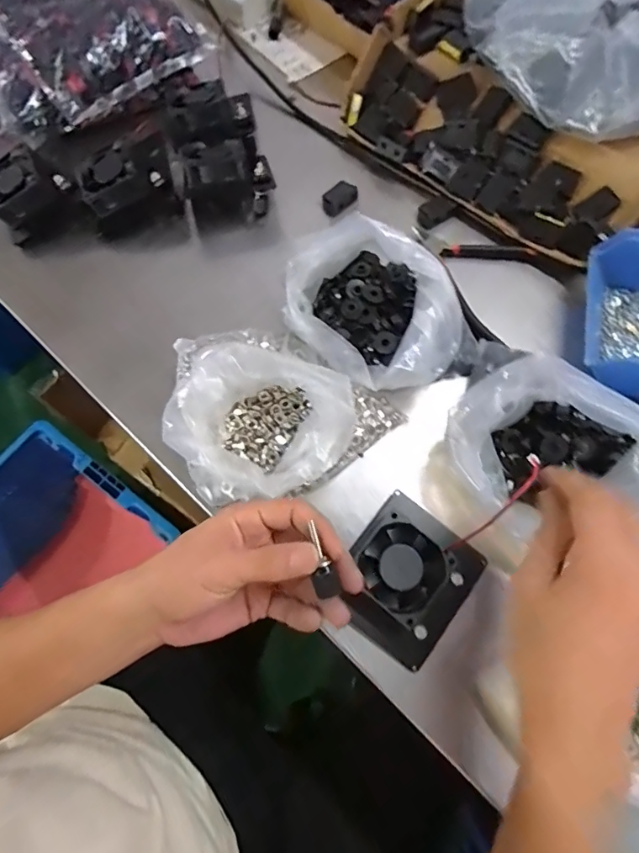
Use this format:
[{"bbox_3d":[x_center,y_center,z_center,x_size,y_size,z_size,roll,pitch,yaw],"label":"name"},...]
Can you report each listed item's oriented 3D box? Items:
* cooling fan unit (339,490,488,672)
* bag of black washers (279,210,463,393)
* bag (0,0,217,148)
[{"bbox_3d":[0.064,0.109,0.346,0.086,0.038,0.099,35,74,14],"label":"cooling fan unit"},{"bbox_3d":[0.046,-0.093,0.387,0.119,0.076,0.139,-38,72,-12],"label":"bag of black washers"},{"bbox_3d":[-0.260,-0.423,0.521,0.228,0.082,0.203,-30,71,-9],"label":"bag"}]

